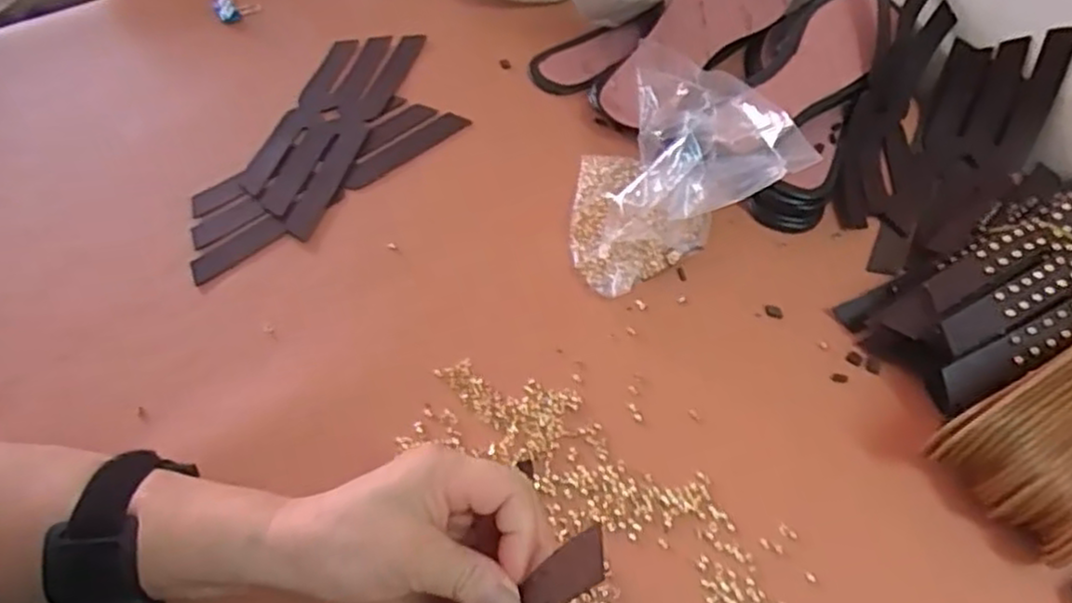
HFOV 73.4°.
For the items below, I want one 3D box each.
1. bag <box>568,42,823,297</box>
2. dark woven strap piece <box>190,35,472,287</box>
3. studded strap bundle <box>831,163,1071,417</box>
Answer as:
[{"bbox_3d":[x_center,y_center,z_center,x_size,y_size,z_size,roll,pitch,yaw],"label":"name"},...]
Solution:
[{"bbox_3d":[0.080,-0.090,0.469,0.125,0.094,0.131,-13,58,-8],"label":"bag"},{"bbox_3d":[-0.166,-0.121,0.538,0.130,0.007,0.246,37,64,21],"label":"dark woven strap piece"},{"bbox_3d":[0.310,-0.018,0.449,0.222,0.064,0.099,-25,61,-15],"label":"studded strap bundle"}]

